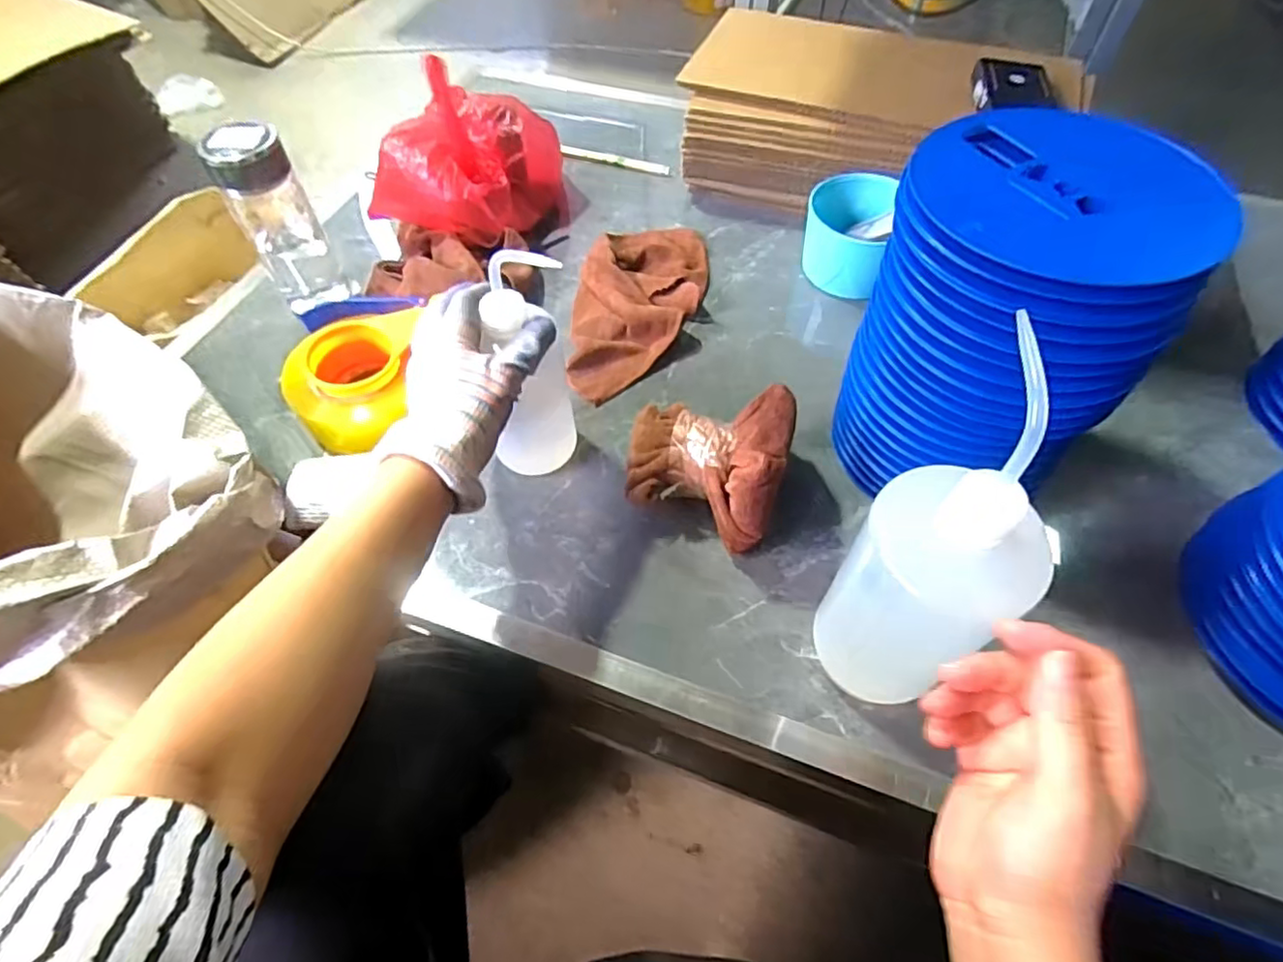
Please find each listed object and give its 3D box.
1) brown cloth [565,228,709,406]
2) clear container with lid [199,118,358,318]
[{"bbox_3d":[-0.004,-0.189,0.657,0.124,0.032,0.255,9,57,7],"label":"brown cloth"},{"bbox_3d":[-0.343,-0.242,0.617,0.067,0.180,0.075,-34,62,-19],"label":"clear container with lid"}]

